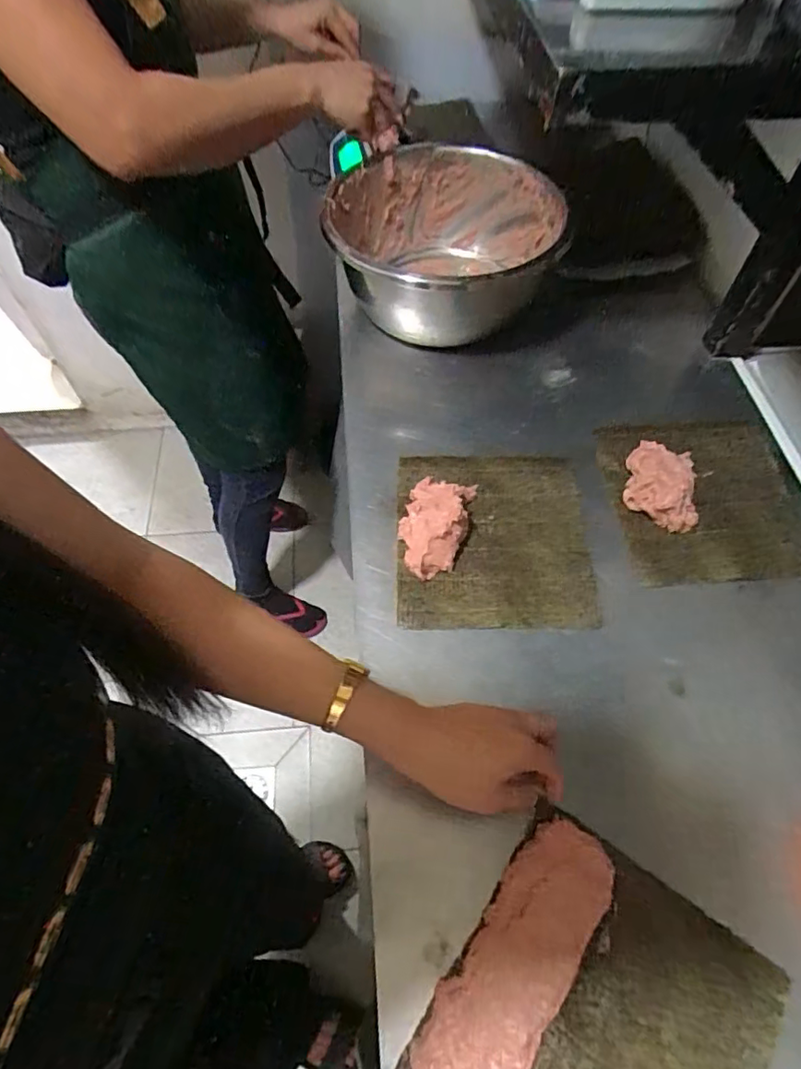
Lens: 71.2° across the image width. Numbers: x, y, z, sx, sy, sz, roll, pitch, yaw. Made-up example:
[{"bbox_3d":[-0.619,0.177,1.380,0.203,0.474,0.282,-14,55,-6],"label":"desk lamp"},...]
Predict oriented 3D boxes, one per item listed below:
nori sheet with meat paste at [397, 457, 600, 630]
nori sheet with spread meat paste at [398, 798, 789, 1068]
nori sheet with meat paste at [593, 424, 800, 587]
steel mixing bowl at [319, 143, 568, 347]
[{"bbox_3d":[0.091,-0.005,0.543,0.182,0.033,0.191,0,59,1],"label":"nori sheet with meat paste"},{"bbox_3d":[0.127,0.316,0.356,0.183,0.017,0.197,33,65,19],"label":"nori sheet with spread meat paste"},{"bbox_3d":[0.320,-0.042,0.575,0.200,0.032,0.190,-4,59,-1],"label":"nori sheet with meat paste"},{"bbox_3d":[0.050,-0.350,0.699,0.267,0.136,0.283,0,59,1],"label":"steel mixing bowl"}]

